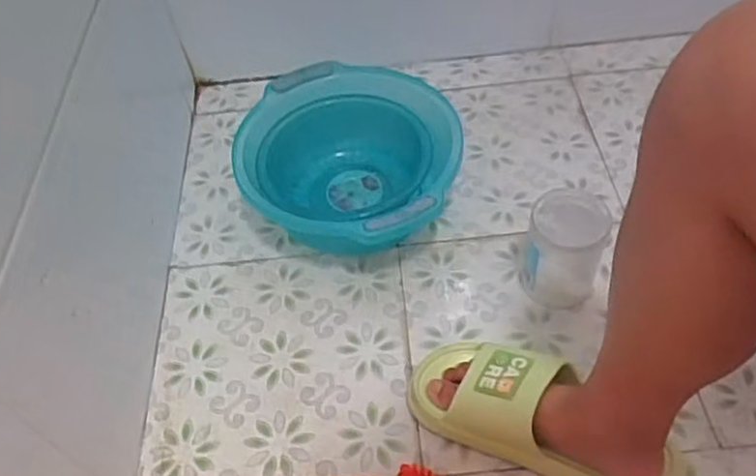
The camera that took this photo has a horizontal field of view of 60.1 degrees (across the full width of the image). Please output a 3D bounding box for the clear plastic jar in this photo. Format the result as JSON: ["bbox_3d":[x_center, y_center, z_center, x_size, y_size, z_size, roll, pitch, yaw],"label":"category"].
[{"bbox_3d":[0.215,0.008,0.764,0.088,0.120,0.105,10,52,14],"label":"clear plastic jar"}]

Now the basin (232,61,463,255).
[{"bbox_3d":[-0.037,-0.104,0.896,0.279,0.108,0.301,-3,50,4],"label":"basin"}]

